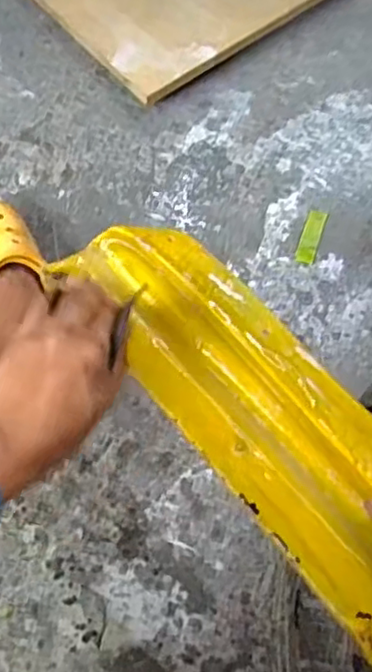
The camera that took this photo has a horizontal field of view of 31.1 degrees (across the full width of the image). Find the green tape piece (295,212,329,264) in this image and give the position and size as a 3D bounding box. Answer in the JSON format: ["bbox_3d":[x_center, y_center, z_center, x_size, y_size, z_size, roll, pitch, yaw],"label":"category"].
[{"bbox_3d":[0.167,-0.132,0.887,0.026,0.004,0.083,19,67,7],"label":"green tape piece"}]

